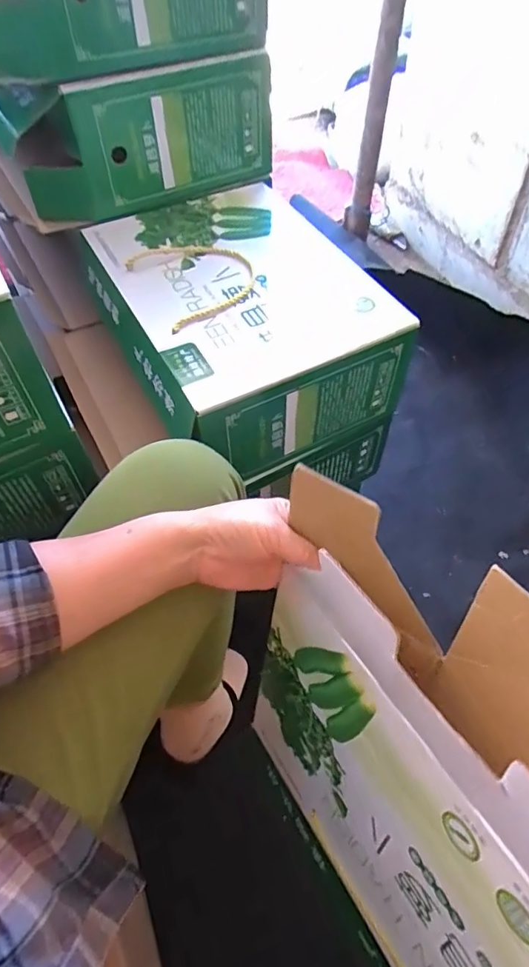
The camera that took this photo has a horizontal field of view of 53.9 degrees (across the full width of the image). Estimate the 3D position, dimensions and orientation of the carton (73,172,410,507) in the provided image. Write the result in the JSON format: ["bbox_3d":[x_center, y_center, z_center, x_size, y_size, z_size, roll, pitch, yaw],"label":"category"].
[{"bbox_3d":[-0.028,-0.194,0.678,0.291,0.194,0.362,-24,58,-15],"label":"carton"}]

